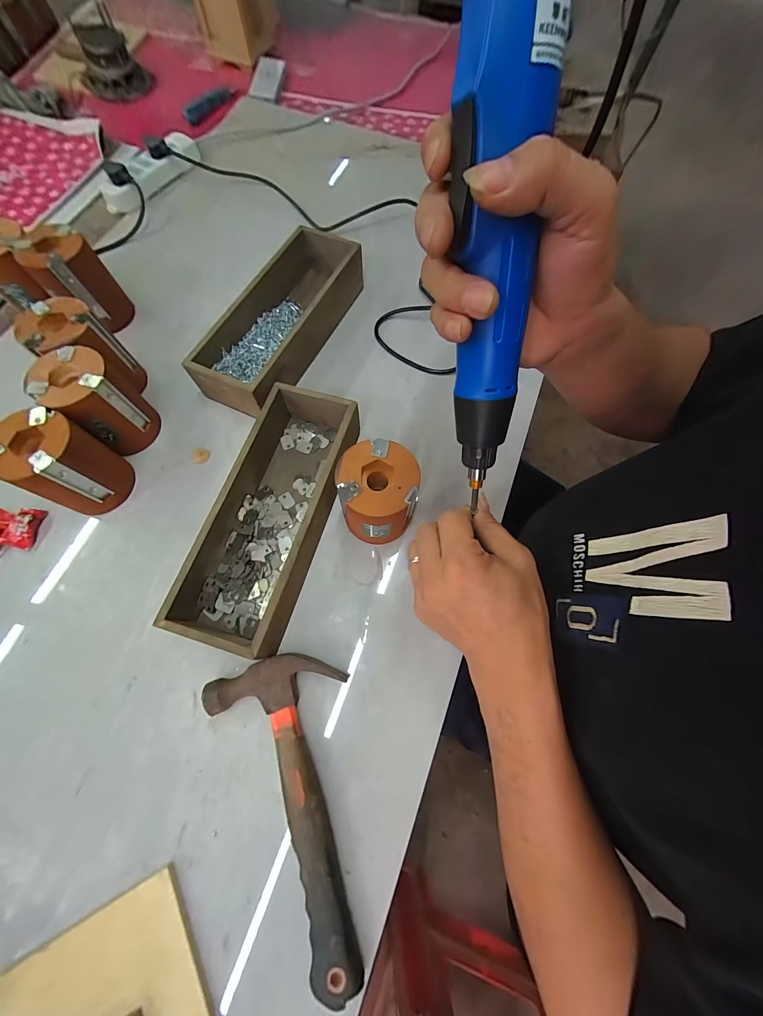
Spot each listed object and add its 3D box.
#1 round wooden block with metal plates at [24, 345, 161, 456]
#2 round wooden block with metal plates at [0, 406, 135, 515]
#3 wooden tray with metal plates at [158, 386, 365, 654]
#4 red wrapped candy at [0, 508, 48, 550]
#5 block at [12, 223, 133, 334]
[{"bbox_3d":[-0.323,-0.120,0.392,0.075,0.099,0.072,0,69,0],"label":"round wooden block with metal plates"},{"bbox_3d":[-0.335,-0.045,0.367,0.073,0.102,0.077,0,69,0],"label":"round wooden block with metal plates"},{"bbox_3d":[-0.116,0.003,0.370,0.113,0.066,0.274,14,70,5],"label":"wooden tray with metal plates"},{"bbox_3d":[-0.406,0.022,0.386,0.026,0.019,0.046,9,69,3],"label":"red wrapped candy"},{"bbox_3d":[-0.408,-0.308,0.458,0.075,0.106,0.075,0,69,0],"label":"block"}]

